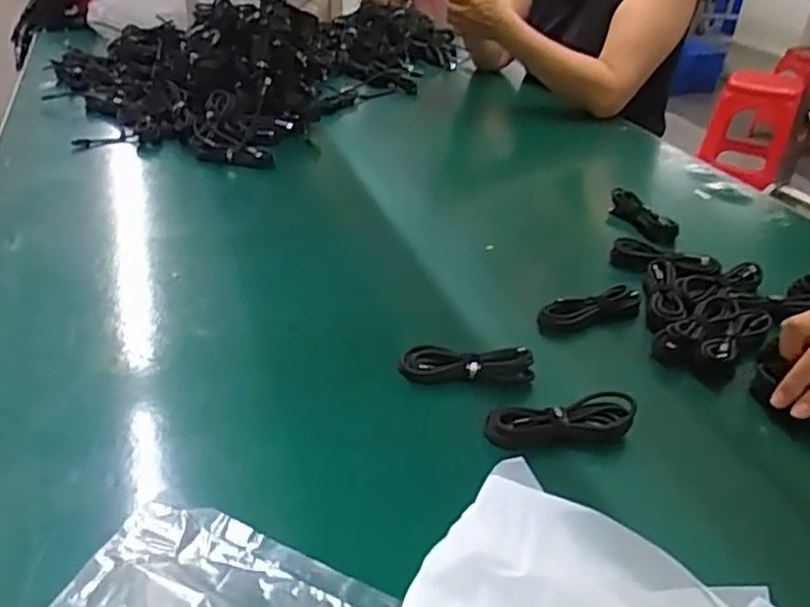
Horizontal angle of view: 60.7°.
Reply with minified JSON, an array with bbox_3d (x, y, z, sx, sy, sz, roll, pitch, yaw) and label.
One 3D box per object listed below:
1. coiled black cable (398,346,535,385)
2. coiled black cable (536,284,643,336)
[{"bbox_3d":[0.053,0.053,0.591,0.111,0.031,0.018,1,-8,6],"label":"coiled black cable"},{"bbox_3d":[0.182,0.008,0.677,0.105,0.029,0.026,-10,34,-20],"label":"coiled black cable"}]

